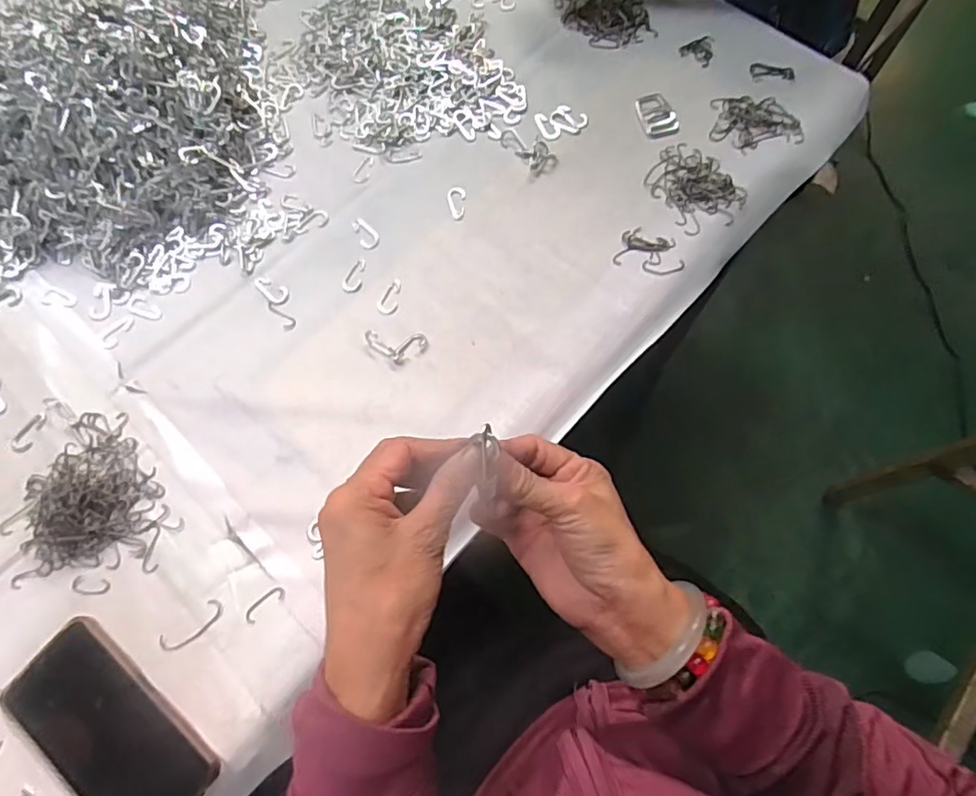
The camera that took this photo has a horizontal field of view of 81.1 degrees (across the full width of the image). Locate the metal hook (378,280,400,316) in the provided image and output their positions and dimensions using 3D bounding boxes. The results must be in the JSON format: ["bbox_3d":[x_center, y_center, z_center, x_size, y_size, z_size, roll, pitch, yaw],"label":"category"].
[{"bbox_3d":[-0.091,-0.096,0.544,0.020,0.004,0.037,28,73,12],"label":"metal hook"}]

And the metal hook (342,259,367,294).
[{"bbox_3d":[-0.128,-0.118,0.552,0.019,0.004,0.037,19,72,9],"label":"metal hook"}]

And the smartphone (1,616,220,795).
[{"bbox_3d":[-0.280,0.246,0.418,0.167,0.016,0.082,35,75,14],"label":"smartphone"}]

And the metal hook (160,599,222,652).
[{"bbox_3d":[-0.231,0.180,0.446,0.051,0.004,0.018,-35,72,-10],"label":"metal hook"}]

